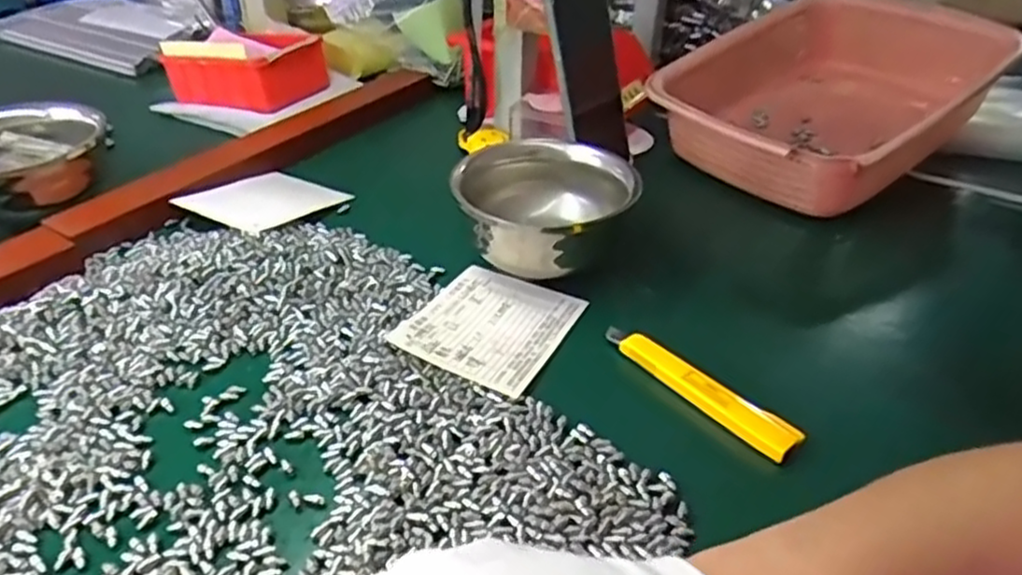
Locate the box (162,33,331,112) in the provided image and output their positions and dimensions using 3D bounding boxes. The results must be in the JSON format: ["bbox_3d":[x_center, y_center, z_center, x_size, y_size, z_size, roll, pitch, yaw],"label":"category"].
[{"bbox_3d":[-0.266,-0.222,0.721,0.138,0.056,0.090,16,39,22],"label":"box"}]

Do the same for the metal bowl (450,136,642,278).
[{"bbox_3d":[0.025,-0.052,0.504,0.117,0.071,0.117,2,36,4],"label":"metal bowl"}]

